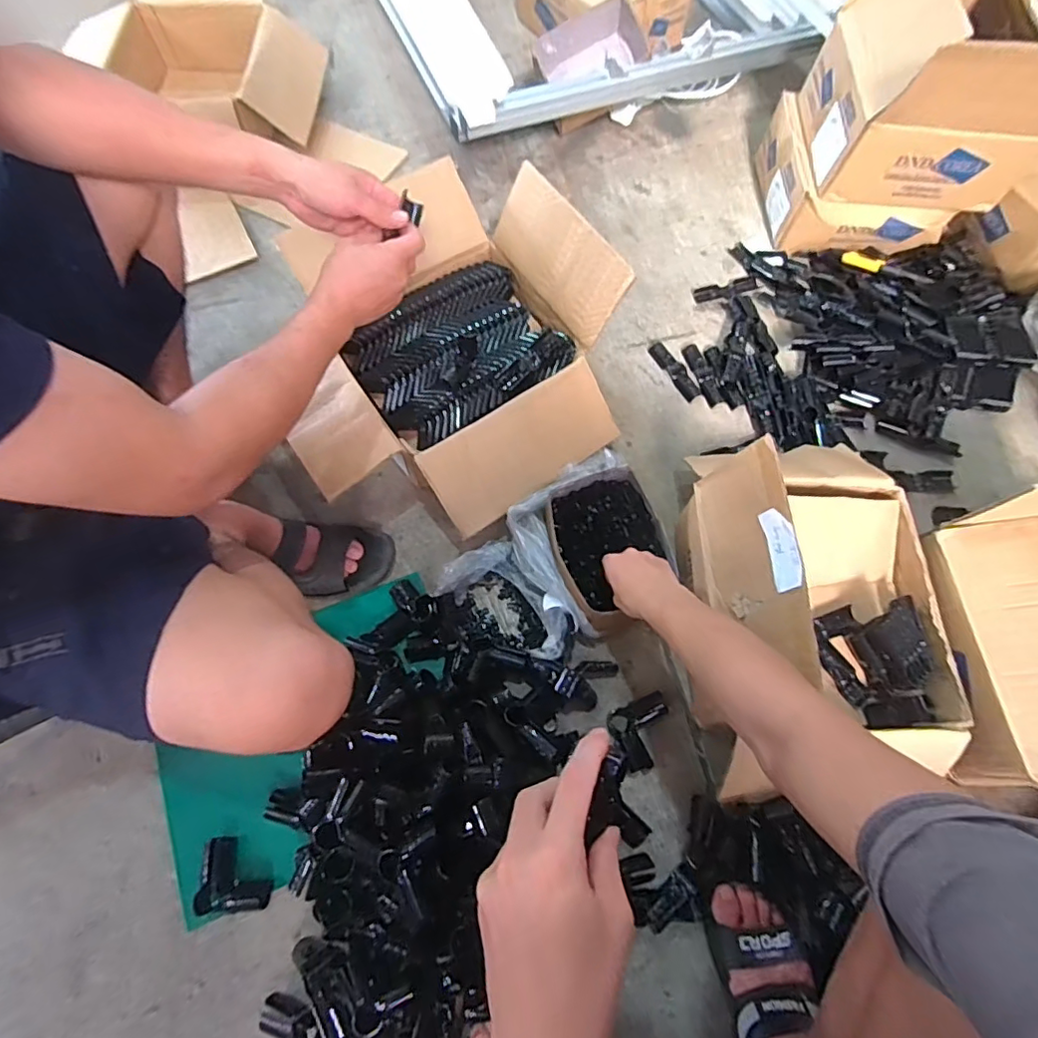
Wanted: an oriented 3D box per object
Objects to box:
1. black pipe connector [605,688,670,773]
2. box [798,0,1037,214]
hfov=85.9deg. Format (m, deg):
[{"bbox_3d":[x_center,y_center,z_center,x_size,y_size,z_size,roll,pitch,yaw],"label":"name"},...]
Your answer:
[{"bbox_3d":[0.170,0.286,0.748,0.082,0.031,0.084,-20,69,-9],"label":"black pipe connector"},{"bbox_3d":[0.693,-0.714,0.901,0.338,0.260,0.320,1,68,0],"label":"box"}]

